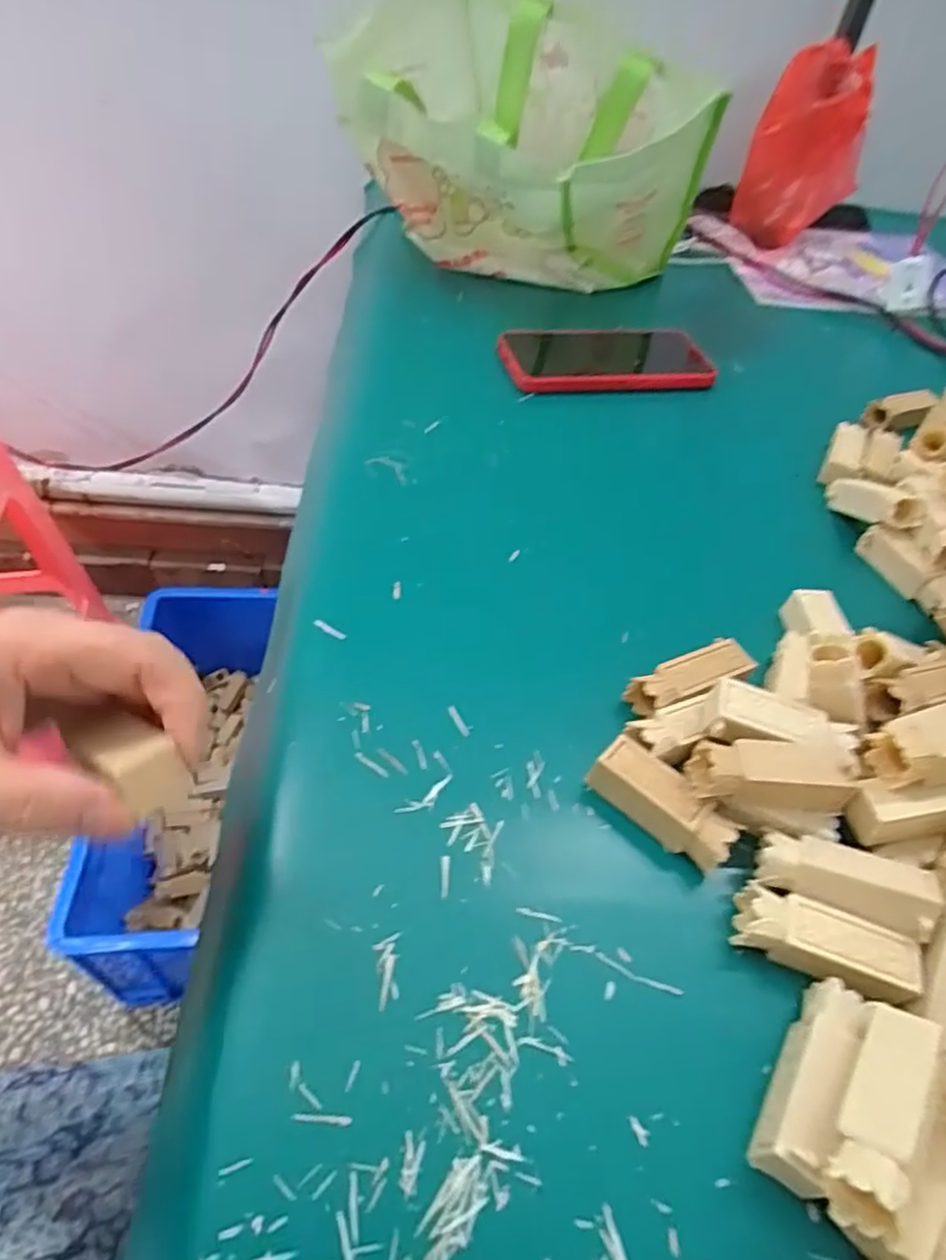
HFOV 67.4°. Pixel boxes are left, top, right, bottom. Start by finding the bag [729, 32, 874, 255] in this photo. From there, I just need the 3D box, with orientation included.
[{"bbox_3d":[0.361,-0.512,0.770,0.117,0.174,0.090,20,48,10],"label":"bag"}]

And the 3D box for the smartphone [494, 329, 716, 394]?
[{"bbox_3d":[0.105,-0.218,0.566,0.167,0.010,0.080,-7,53,-13],"label":"smartphone"}]

